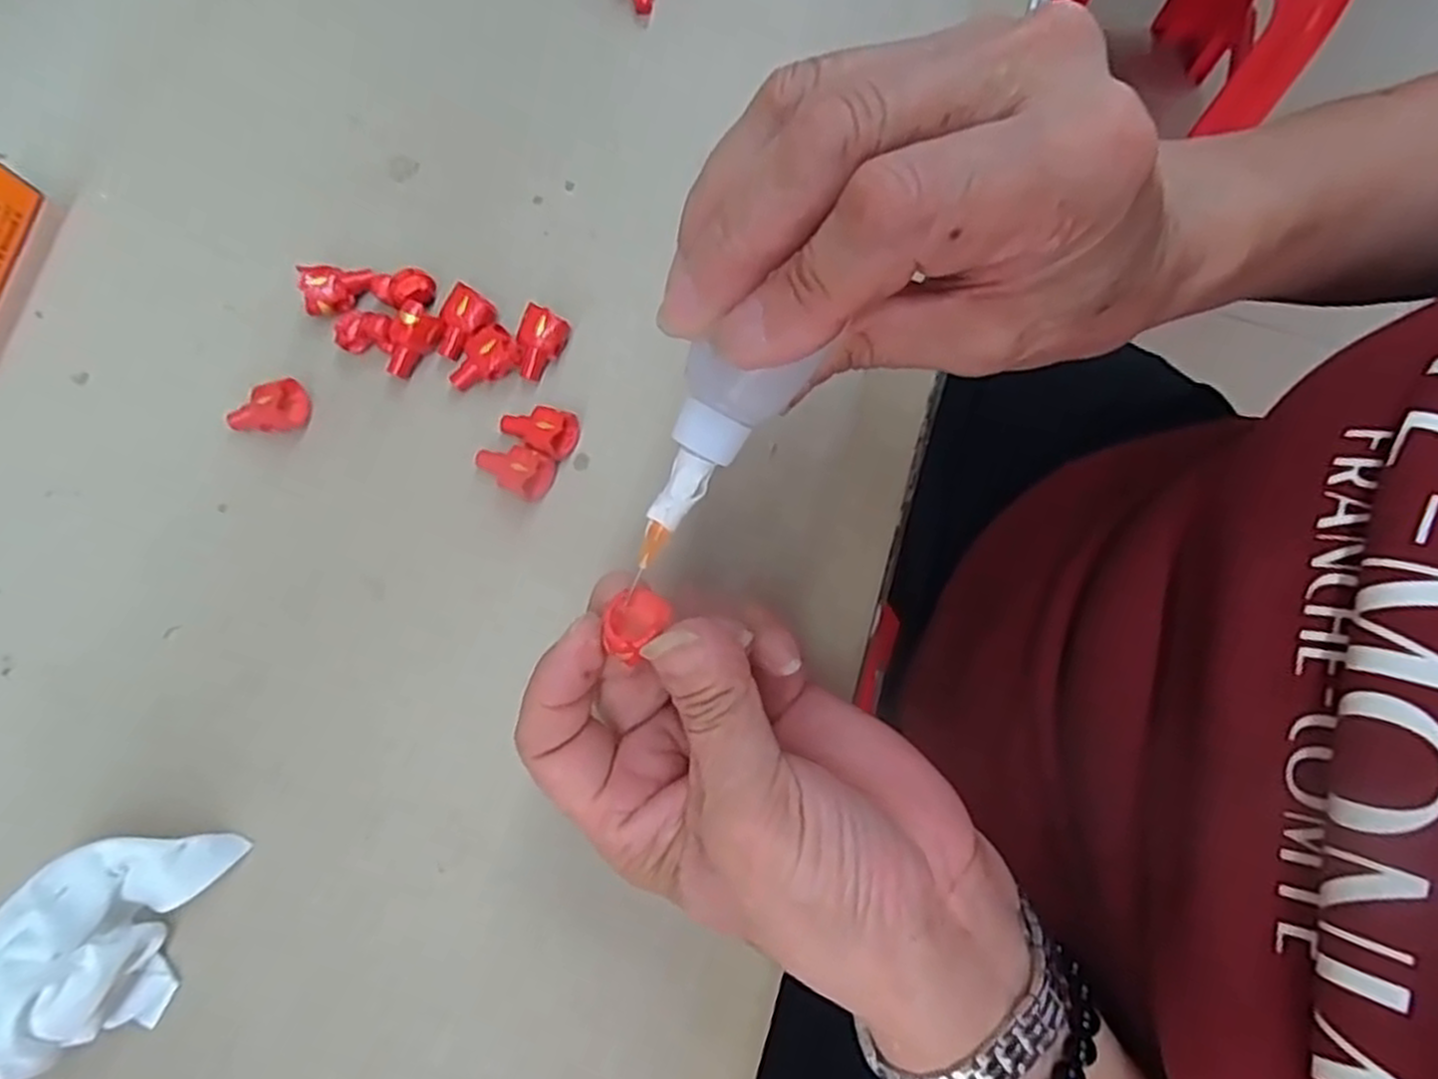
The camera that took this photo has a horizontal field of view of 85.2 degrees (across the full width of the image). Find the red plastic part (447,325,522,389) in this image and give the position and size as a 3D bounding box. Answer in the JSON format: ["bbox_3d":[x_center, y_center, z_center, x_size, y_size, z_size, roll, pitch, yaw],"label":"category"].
[{"bbox_3d":[-0.083,-0.063,0.276,0.026,0.010,0.019,-44,83,-9],"label":"red plastic part"}]

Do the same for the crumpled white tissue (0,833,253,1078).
[{"bbox_3d":[-0.179,0.114,0.225,0.041,0.041,0.063,22,79,3],"label":"crumpled white tissue"}]

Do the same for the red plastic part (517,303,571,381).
[{"bbox_3d":[-0.064,-0.071,0.278,0.016,0.011,0.026,24,80,3],"label":"red plastic part"}]

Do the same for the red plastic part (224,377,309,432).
[{"bbox_3d":[-0.157,-0.044,0.271,0.027,0.014,0.015,-22,81,-5],"label":"red plastic part"}]

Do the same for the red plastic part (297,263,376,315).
[{"bbox_3d":[-0.136,-0.090,0.281,0.023,0.012,0.017,-14,80,-4],"label":"red plastic part"}]

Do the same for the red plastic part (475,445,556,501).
[{"bbox_3d":[-0.071,-0.025,0.270,0.027,0.011,0.016,28,80,4],"label":"red plastic part"}]

